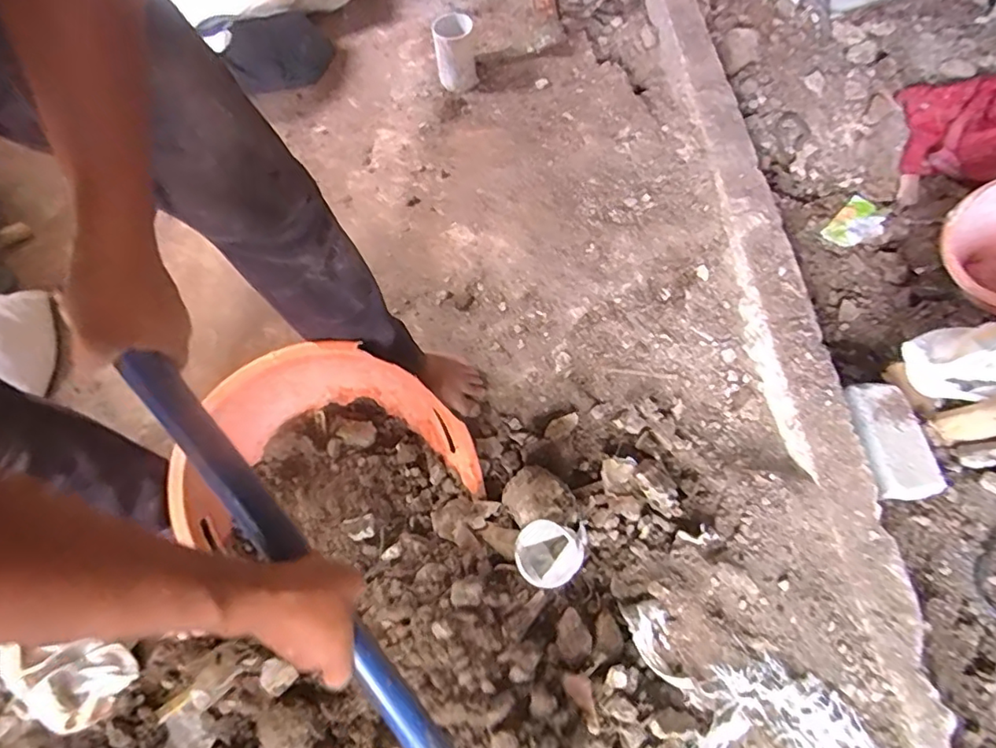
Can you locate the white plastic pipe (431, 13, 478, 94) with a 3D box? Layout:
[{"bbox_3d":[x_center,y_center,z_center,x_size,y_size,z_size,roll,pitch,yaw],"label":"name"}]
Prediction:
[{"bbox_3d":[-0.098,-0.744,1.318,0.095,0.121,0.086,-11,63,-2],"label":"white plastic pipe"}]

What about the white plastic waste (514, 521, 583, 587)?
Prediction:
[{"bbox_3d":[0.071,0.257,0.813,0.092,0.061,0.080,14,65,10],"label":"white plastic waste"}]

